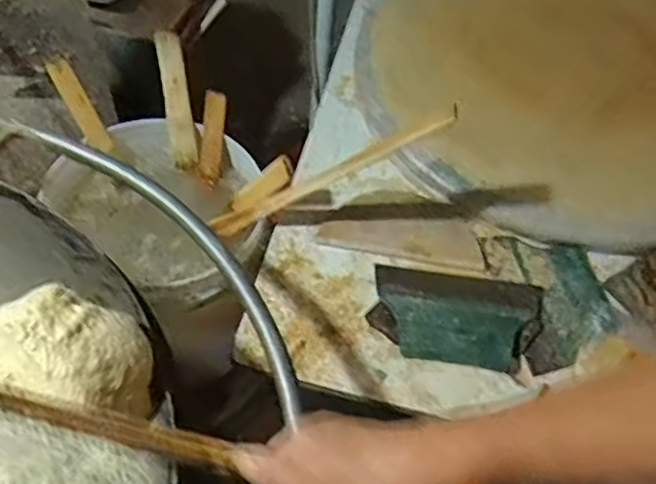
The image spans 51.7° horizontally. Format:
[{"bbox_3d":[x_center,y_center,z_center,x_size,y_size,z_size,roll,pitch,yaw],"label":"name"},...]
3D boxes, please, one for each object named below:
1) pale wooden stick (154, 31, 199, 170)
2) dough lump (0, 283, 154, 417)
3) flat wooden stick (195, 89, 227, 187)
[{"bbox_3d":[-0.208,-0.192,0.931,0.032,0.182,0.019,-10,20,-11],"label":"pale wooden stick"},{"bbox_3d":[-0.204,0.076,0.505,0.149,0.060,0.082,15,54,8],"label":"dough lump"},{"bbox_3d":[-0.160,-0.142,0.934,0.032,0.128,0.007,10,19,4],"label":"flat wooden stick"}]

